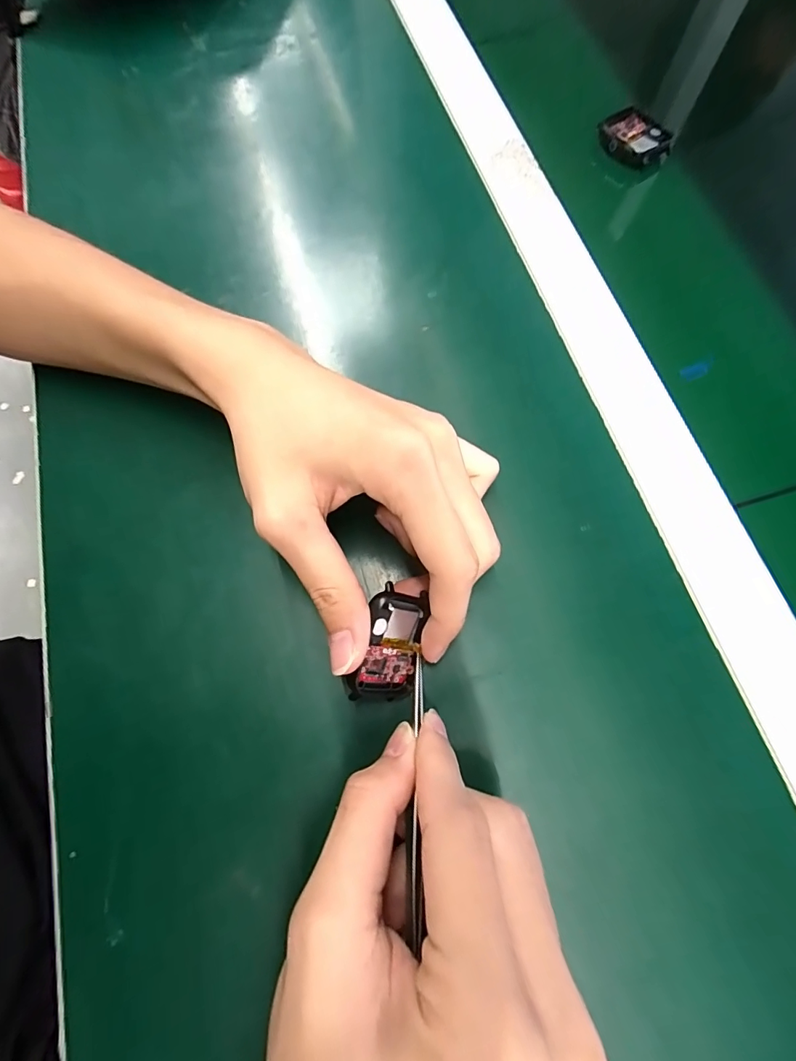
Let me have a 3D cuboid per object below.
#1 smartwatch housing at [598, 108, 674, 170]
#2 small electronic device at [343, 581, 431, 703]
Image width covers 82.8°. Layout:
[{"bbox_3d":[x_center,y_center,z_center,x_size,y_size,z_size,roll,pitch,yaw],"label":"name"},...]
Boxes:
[{"bbox_3d":[0.164,-0.273,0.316,0.039,0.012,0.044,-20,72,-6],"label":"smartwatch housing"},{"bbox_3d":[-0.002,0.051,0.193,0.006,0.037,0.049,16,87,46],"label":"small electronic device"}]

